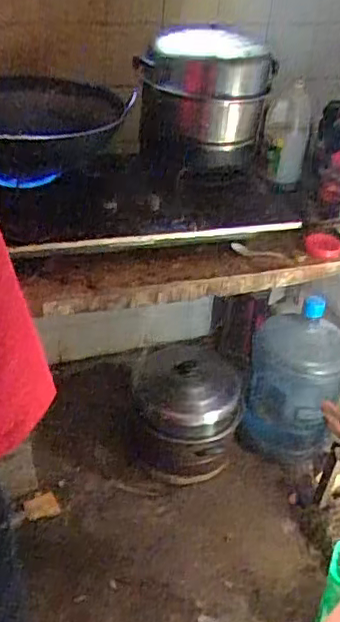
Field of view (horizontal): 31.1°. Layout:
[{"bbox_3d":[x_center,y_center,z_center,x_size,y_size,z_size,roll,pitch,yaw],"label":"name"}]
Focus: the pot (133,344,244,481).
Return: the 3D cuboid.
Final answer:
[{"bbox_3d":[0.035,0.280,1.699,0.291,0.276,0.285,2,36,-3],"label":"pot"}]

